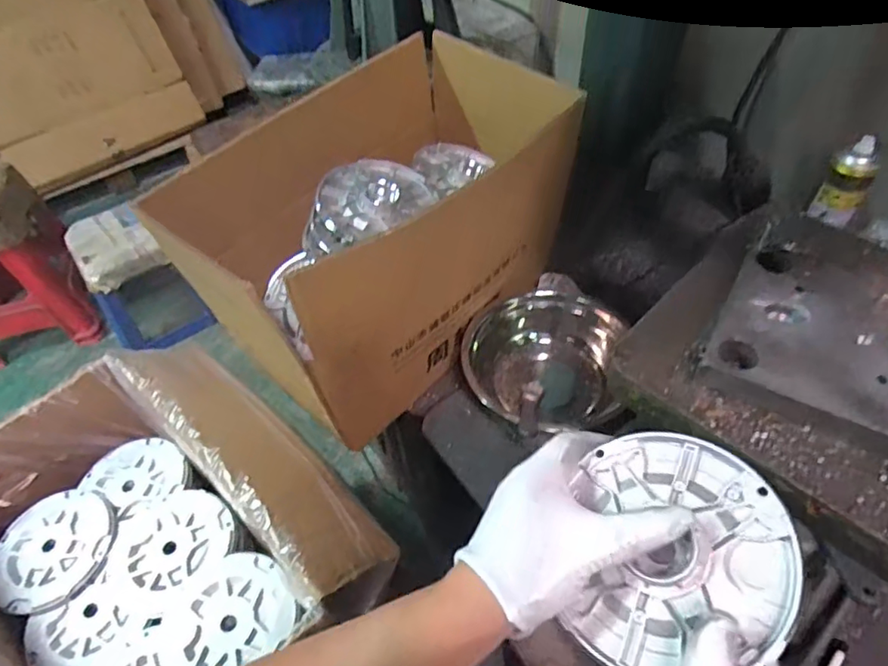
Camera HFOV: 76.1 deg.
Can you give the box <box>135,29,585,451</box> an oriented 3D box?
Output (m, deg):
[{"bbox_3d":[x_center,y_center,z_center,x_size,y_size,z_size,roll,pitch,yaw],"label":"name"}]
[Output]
[{"bbox_3d":[-0.066,-0.133,0.783,0.499,0.311,0.295,-39,58,-25],"label":"box"}]

